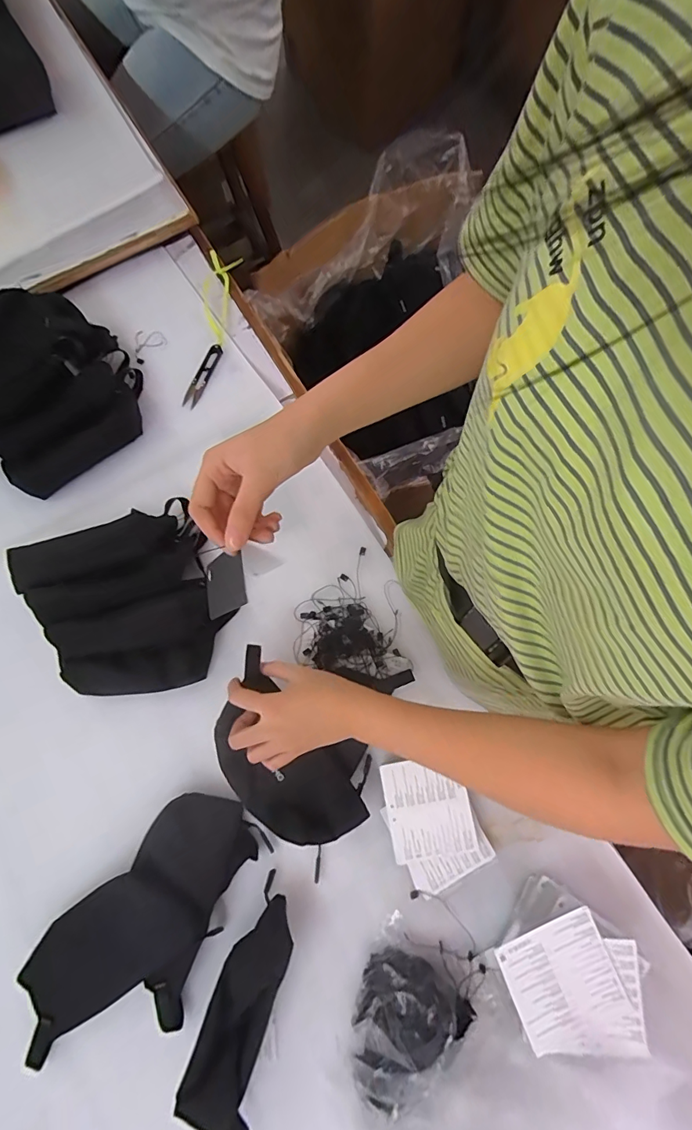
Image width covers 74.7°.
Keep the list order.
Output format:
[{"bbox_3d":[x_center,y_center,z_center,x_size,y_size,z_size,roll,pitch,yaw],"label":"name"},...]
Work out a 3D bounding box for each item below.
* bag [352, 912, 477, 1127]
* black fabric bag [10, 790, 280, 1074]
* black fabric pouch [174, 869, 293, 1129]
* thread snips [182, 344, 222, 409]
[{"bbox_3d":[0.052,0.445,0.435,0.105,0.079,0.126,43,80,10],"label":"bag"},{"bbox_3d":[-0.209,0.383,0.473,0.143,0.028,0.284,43,81,10],"label":"black fabric bag"},{"bbox_3d":[-0.099,0.438,0.442,0.070,0.053,0.216,17,77,5],"label":"black fabric pouch"},{"bbox_3d":[-0.207,-0.274,0.654,0.025,0.008,0.104,22,78,6],"label":"thread snips"}]

